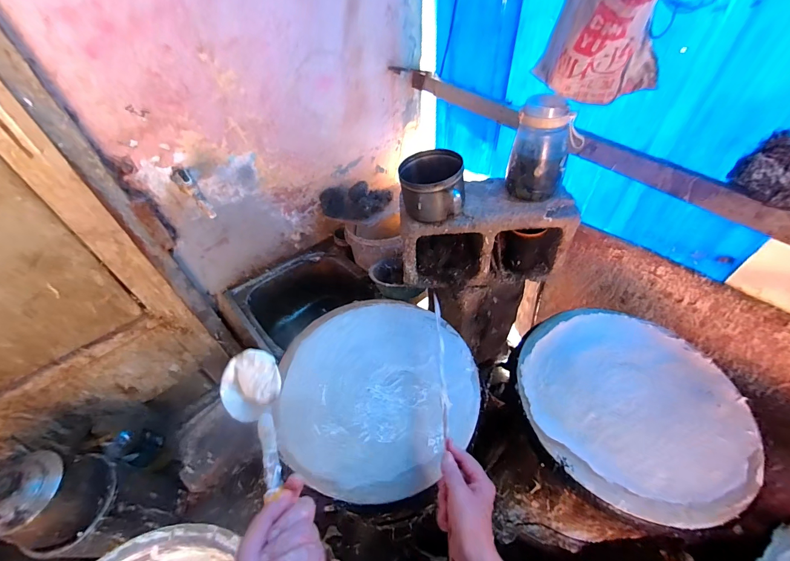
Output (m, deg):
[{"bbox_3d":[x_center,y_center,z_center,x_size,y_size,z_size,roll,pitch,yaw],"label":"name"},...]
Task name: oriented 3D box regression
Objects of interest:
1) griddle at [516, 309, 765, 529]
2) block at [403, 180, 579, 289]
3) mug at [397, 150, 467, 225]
[{"bbox_3d":[0.412,0.206,0.607,0.356,0.023,0.357,-2,48,2],"label":"griddle"},{"bbox_3d":[0.205,-0.115,0.824,0.368,0.190,0.174,-3,48,0],"label":"block"},{"bbox_3d":[0.079,-0.191,0.720,0.136,0.096,0.146,3,48,6],"label":"mug"}]

